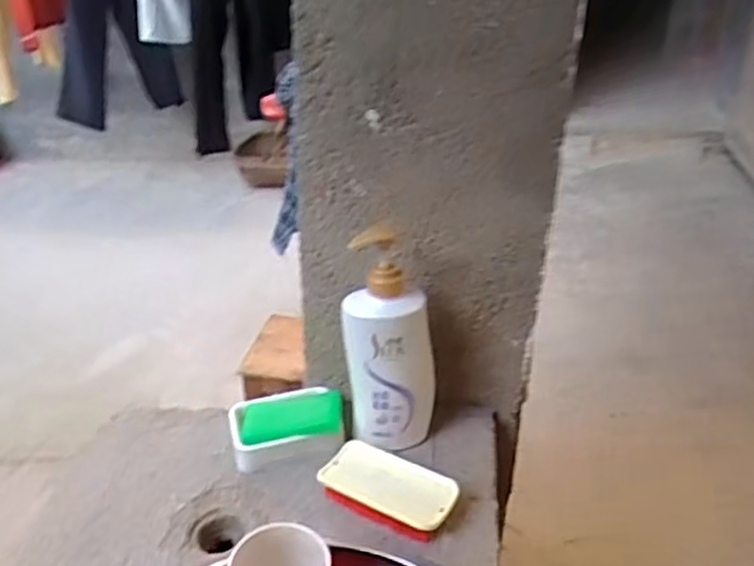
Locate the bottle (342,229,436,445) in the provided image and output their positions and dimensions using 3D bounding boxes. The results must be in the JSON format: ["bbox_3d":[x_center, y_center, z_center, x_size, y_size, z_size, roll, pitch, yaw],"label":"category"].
[{"bbox_3d":[0.013,0.054,0.749,0.093,0.229,0.077,-1,30,-1],"label":"bottle"}]

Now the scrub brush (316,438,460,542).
[{"bbox_3d":[0.010,0.200,0.699,0.131,0.029,0.068,18,35,29],"label":"scrub brush"}]

